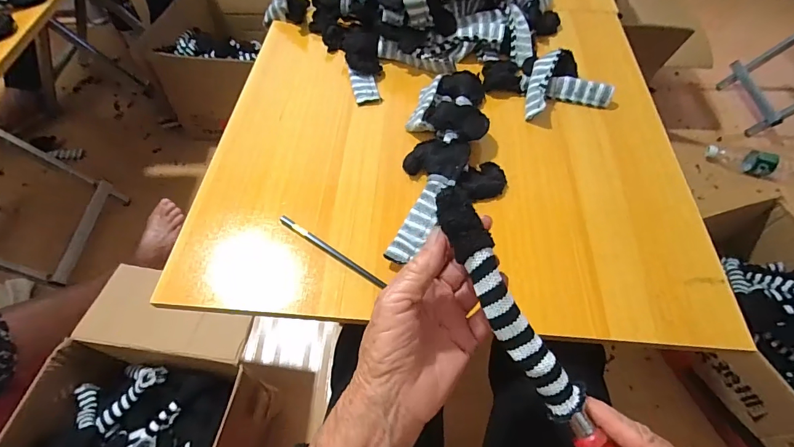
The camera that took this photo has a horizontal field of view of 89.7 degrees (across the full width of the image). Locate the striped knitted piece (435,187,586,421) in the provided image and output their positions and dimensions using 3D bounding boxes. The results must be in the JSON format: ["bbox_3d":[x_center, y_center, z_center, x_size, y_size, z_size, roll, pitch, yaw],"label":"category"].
[{"bbox_3d":[0.069,0.050,0.257,0.026,0.020,0.160,-28,88,-20],"label":"striped knitted piece"}]

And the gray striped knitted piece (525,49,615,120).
[{"bbox_3d":[0.229,-0.202,0.566,0.121,0.039,0.098,-12,59,-11],"label":"gray striped knitted piece"}]

